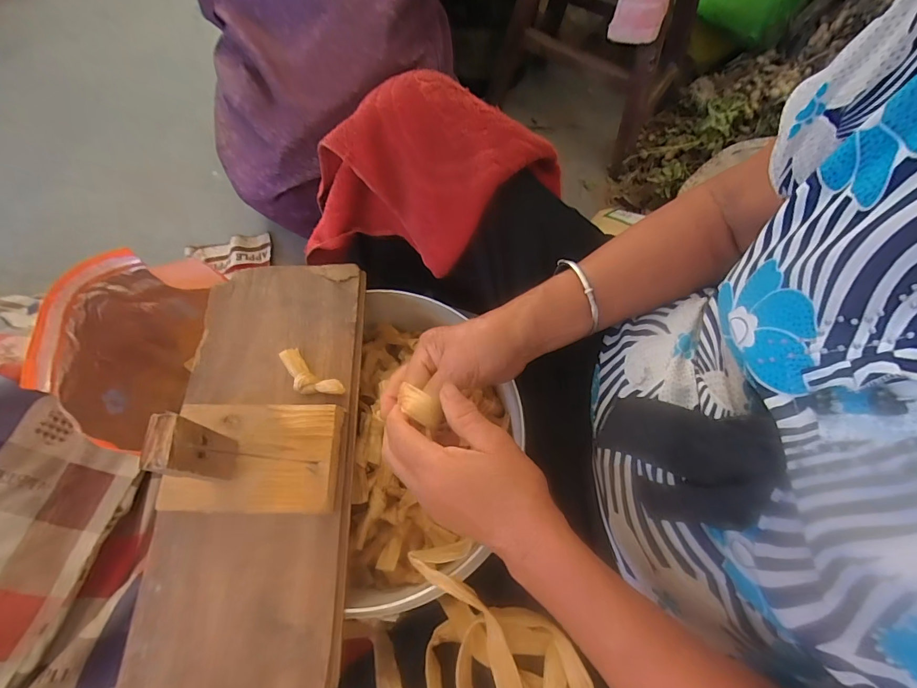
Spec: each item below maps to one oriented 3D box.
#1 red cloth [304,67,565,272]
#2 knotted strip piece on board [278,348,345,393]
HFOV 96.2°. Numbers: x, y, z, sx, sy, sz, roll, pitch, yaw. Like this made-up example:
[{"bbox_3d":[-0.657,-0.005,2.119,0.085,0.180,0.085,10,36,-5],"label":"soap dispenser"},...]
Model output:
[{"bbox_3d":[-0.027,-0.151,0.403,0.263,0.124,0.144,3,68,2],"label":"red cloth"},{"bbox_3d":[-0.140,0.031,0.381,0.068,0.008,0.028,35,72,14],"label":"knotted strip piece on board"}]

